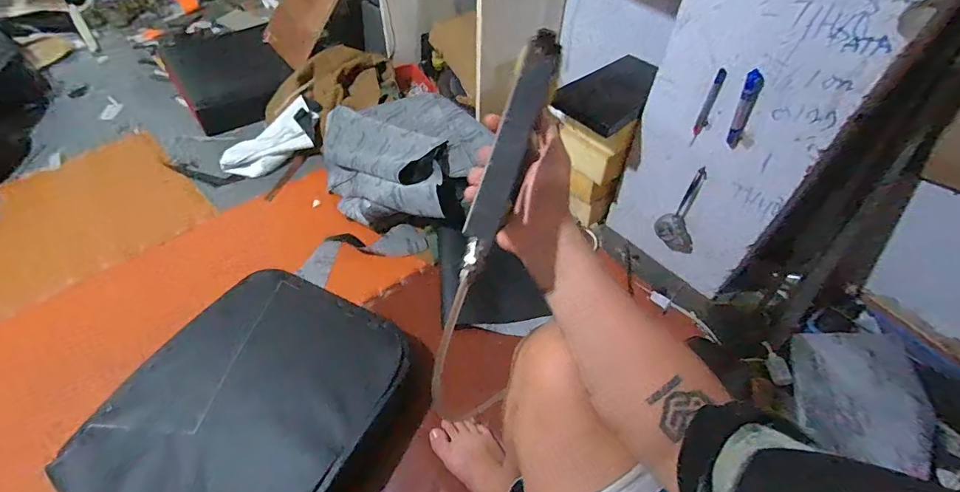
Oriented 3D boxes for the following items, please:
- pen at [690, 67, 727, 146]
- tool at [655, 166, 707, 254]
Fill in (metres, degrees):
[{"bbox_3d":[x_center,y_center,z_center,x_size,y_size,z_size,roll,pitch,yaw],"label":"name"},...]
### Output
[{"bbox_3d":[0.426,-0.258,0.836,0.019,0.152,0.010,27,54,19],"label":"pen"},{"bbox_3d":[0.445,-0.064,0.965,0.041,0.201,0.091,-34,59,-27],"label":"tool"}]

